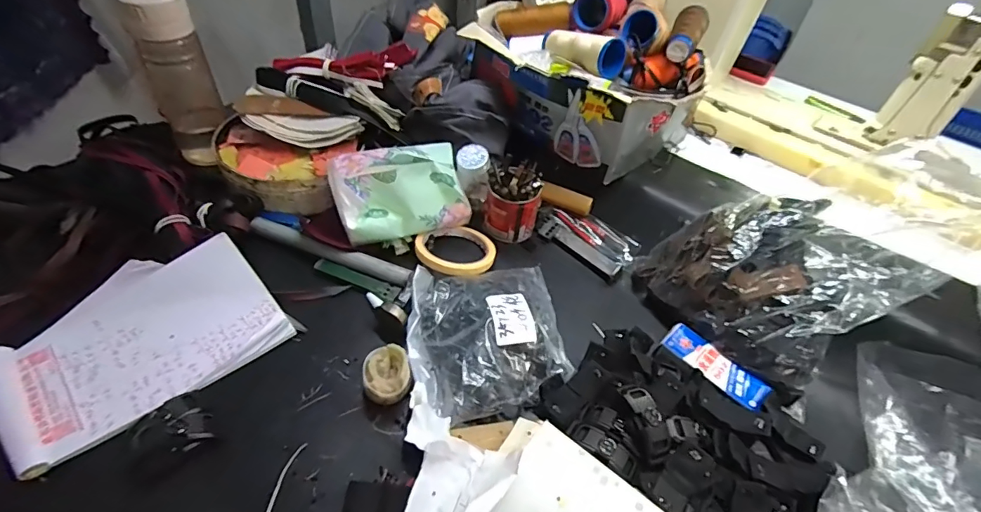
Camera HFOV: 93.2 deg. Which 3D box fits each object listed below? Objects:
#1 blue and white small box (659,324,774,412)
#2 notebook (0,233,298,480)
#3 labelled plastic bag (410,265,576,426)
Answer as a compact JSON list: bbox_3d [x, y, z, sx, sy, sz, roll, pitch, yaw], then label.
[{"bbox_3d":[0.223,0.109,0.463,0.039,0.008,0.102,-32,58,-30],"label":"blue and white small box"},{"bbox_3d":[-0.321,0.073,0.423,0.221,0.044,0.143,-31,57,-30],"label":"notebook"},{"bbox_3d":[-0.002,0.070,0.462,0.153,0.039,0.171,-4,48,-10],"label":"labelled plastic bag"}]

